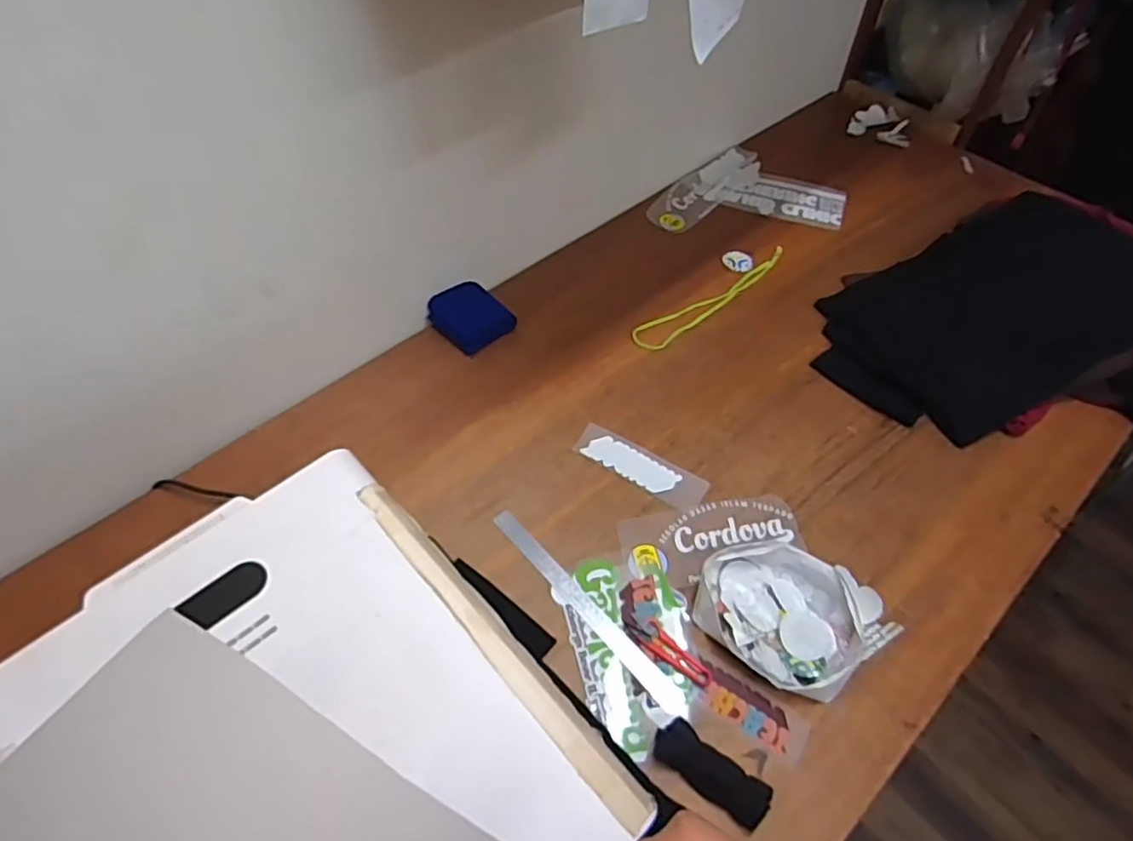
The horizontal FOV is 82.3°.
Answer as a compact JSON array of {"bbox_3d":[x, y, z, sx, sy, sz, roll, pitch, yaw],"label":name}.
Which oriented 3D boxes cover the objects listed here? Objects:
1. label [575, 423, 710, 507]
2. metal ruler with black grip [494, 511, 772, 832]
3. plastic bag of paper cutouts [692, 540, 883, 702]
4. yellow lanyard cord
[{"bbox_3d":[0.107,0.067,0.944,0.198,0.007,0.060,28,64,19],"label":"label"},{"bbox_3d":[0.051,0.278,0.780,0.061,0.023,0.454,-35,61,-23],"label":"metal ruler with black grip"},{"bbox_3d":[0.272,0.234,0.800,0.213,0.042,0.177,33,61,22],"label":"plastic bag of paper cutouts"},{"bbox_3d":[0.267,-0.223,1.155,0.373,0.006,0.059,-33,61,-21],"label":"yellow lanyard cord"}]

